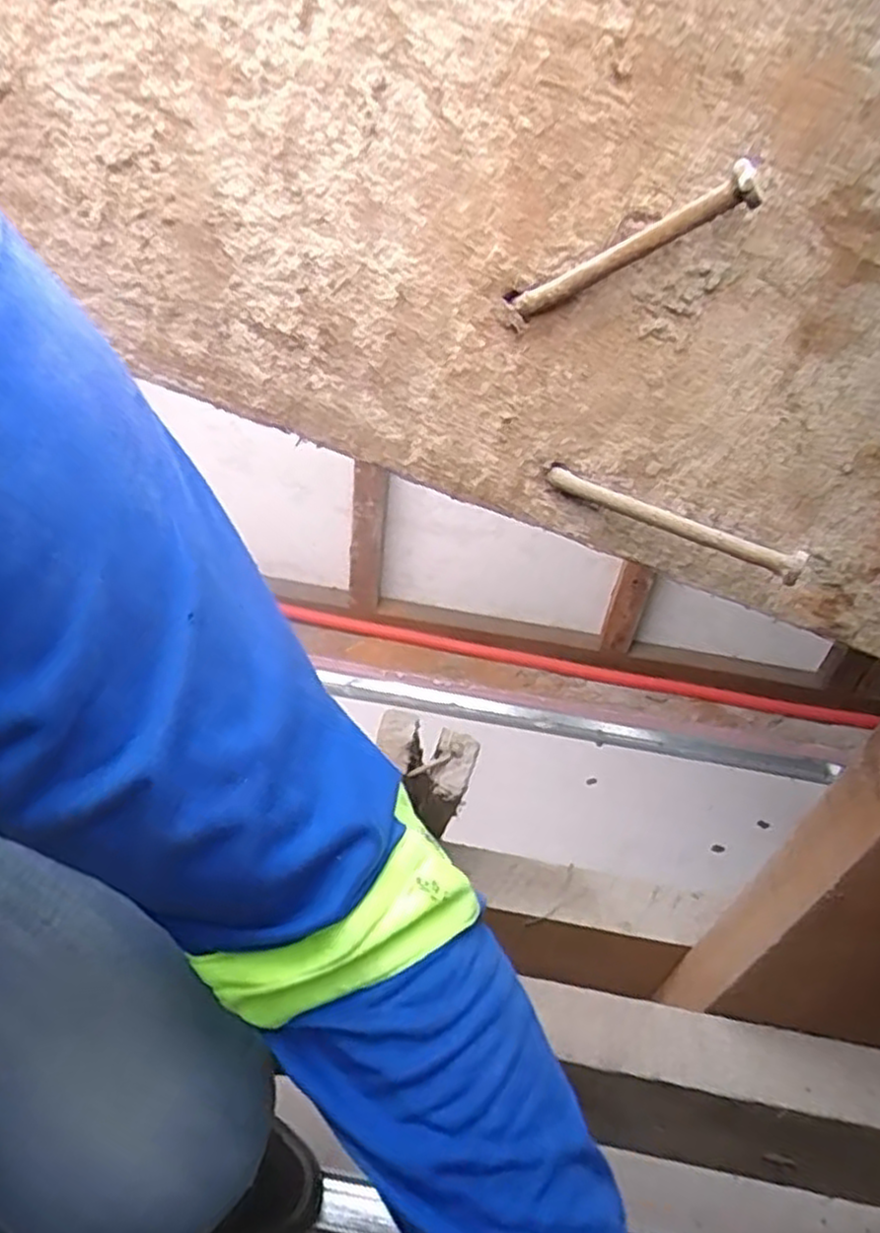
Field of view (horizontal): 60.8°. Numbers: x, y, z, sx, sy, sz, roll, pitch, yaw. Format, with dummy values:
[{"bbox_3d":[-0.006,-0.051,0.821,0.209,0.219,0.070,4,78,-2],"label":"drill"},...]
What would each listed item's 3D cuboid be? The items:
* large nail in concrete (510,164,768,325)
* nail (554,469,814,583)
[{"bbox_3d":[0.043,-0.085,0.175,0.060,0.008,0.008,-15,26,37],"label":"large nail in concrete"},{"bbox_3d":[0.064,-0.027,0.212,0.073,0.008,0.005,24,43,18],"label":"nail"}]

